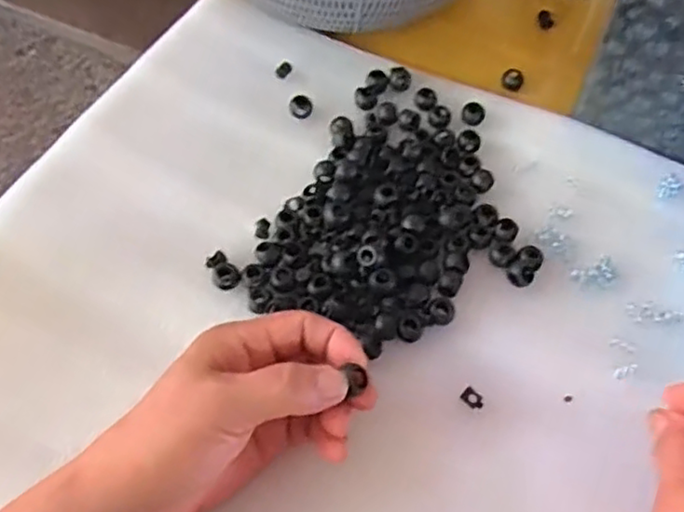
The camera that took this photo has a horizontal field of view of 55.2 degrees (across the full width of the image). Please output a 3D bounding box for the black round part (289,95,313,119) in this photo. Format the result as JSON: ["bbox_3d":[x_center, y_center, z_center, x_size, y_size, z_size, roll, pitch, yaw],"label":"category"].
[{"bbox_3d":[-0.028,-0.101,0.443,0.016,0.008,0.014,-3,60,-4],"label":"black round part"}]

